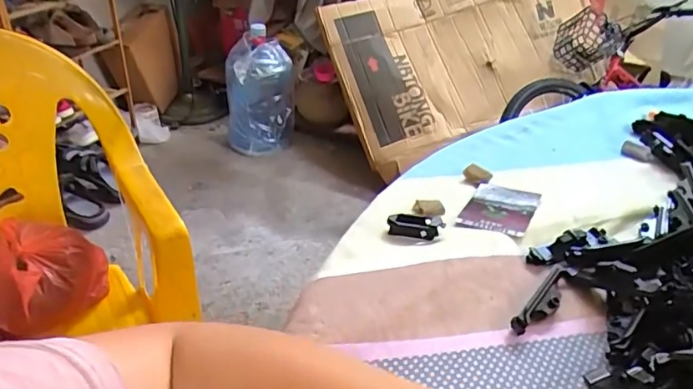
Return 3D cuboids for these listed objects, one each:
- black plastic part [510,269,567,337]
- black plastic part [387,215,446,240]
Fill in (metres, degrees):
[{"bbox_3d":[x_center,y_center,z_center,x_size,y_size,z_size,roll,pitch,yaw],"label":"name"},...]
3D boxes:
[{"bbox_3d":[0.146,0.078,0.389,0.016,0.016,0.076,27,41,34],"label":"black plastic part"},{"bbox_3d":[0.060,0.028,0.461,0.046,0.012,0.022,8,34,10],"label":"black plastic part"}]

